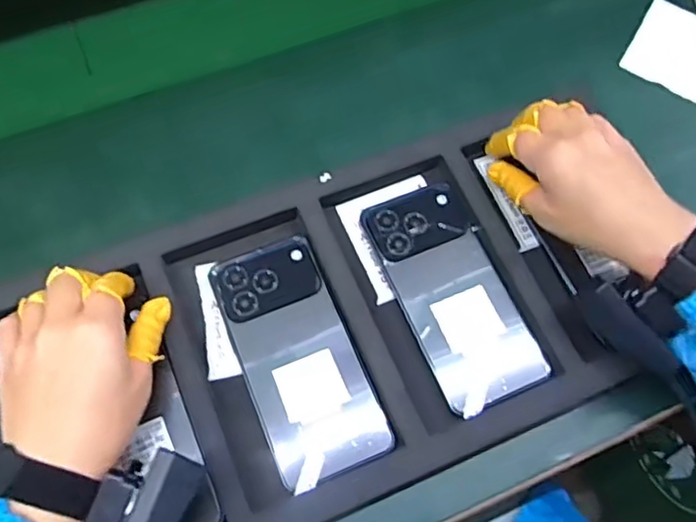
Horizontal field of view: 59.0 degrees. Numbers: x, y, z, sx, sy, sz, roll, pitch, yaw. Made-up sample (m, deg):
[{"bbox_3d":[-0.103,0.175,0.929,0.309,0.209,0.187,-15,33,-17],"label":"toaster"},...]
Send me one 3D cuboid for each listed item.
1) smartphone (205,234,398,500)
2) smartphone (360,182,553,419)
[{"bbox_3d":[-0.034,0.063,0.410,0.074,0.005,0.160,-21,69,-10],"label":"smartphone"},{"bbox_3d":[0.074,0.021,0.434,0.074,0.009,0.160,-20,70,-11],"label":"smartphone"}]

